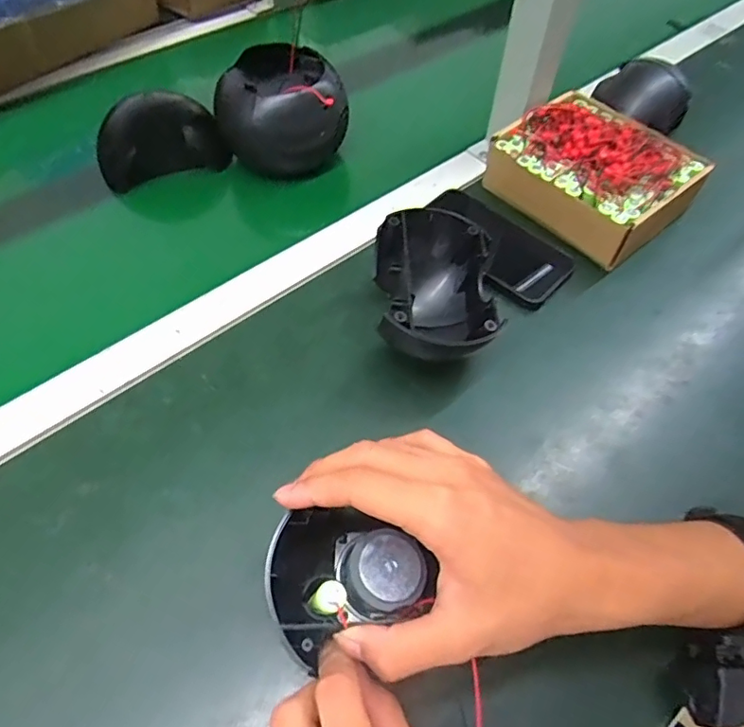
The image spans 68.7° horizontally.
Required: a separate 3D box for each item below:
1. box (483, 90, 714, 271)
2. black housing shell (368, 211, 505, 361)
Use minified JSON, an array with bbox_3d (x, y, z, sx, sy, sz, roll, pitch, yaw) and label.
[{"bbox_3d":[0.216,-0.186,0.527,0.135,0.070,0.169,-37,66,-24],"label":"box"},{"bbox_3d":[0.046,-0.060,0.438,0.086,0.068,0.124,2,57,-2],"label":"black housing shell"}]

